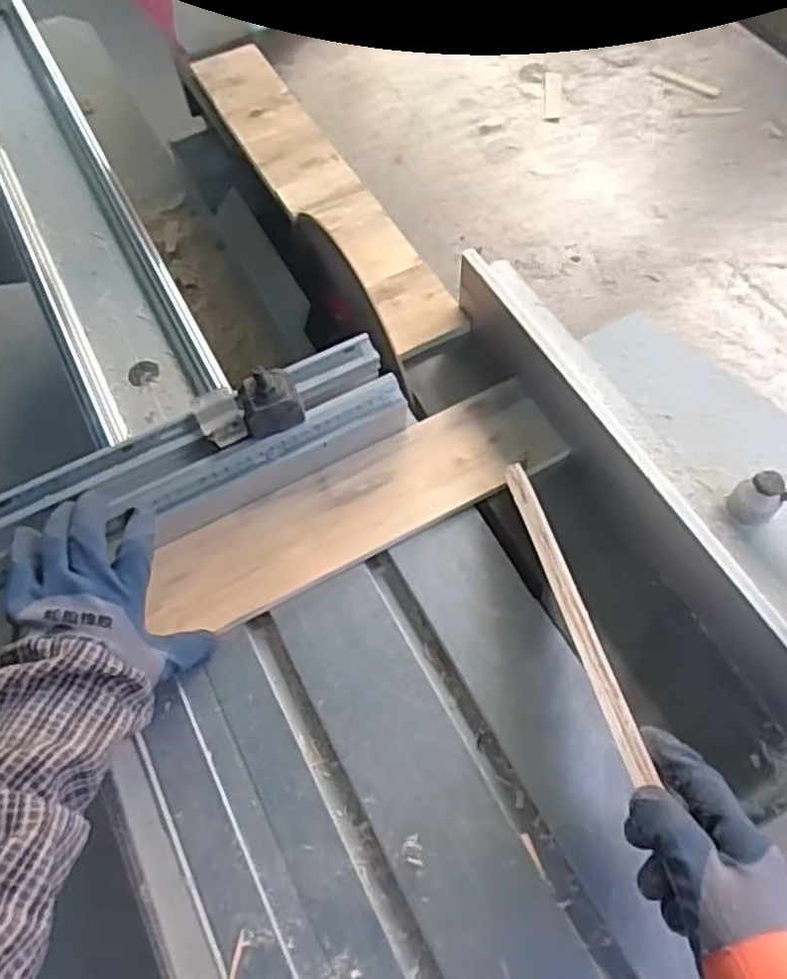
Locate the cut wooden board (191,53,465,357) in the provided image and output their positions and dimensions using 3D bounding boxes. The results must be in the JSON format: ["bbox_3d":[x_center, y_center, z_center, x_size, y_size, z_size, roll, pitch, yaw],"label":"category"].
[{"bbox_3d":[-0.089,-0.344,0.791,0.090,0.020,0.538,-26,64,-12],"label":"cut wooden board"}]

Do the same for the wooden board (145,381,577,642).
[{"bbox_3d":[-0.027,0.012,0.601,0.356,0.013,0.088,-26,64,-11],"label":"wooden board"}]

